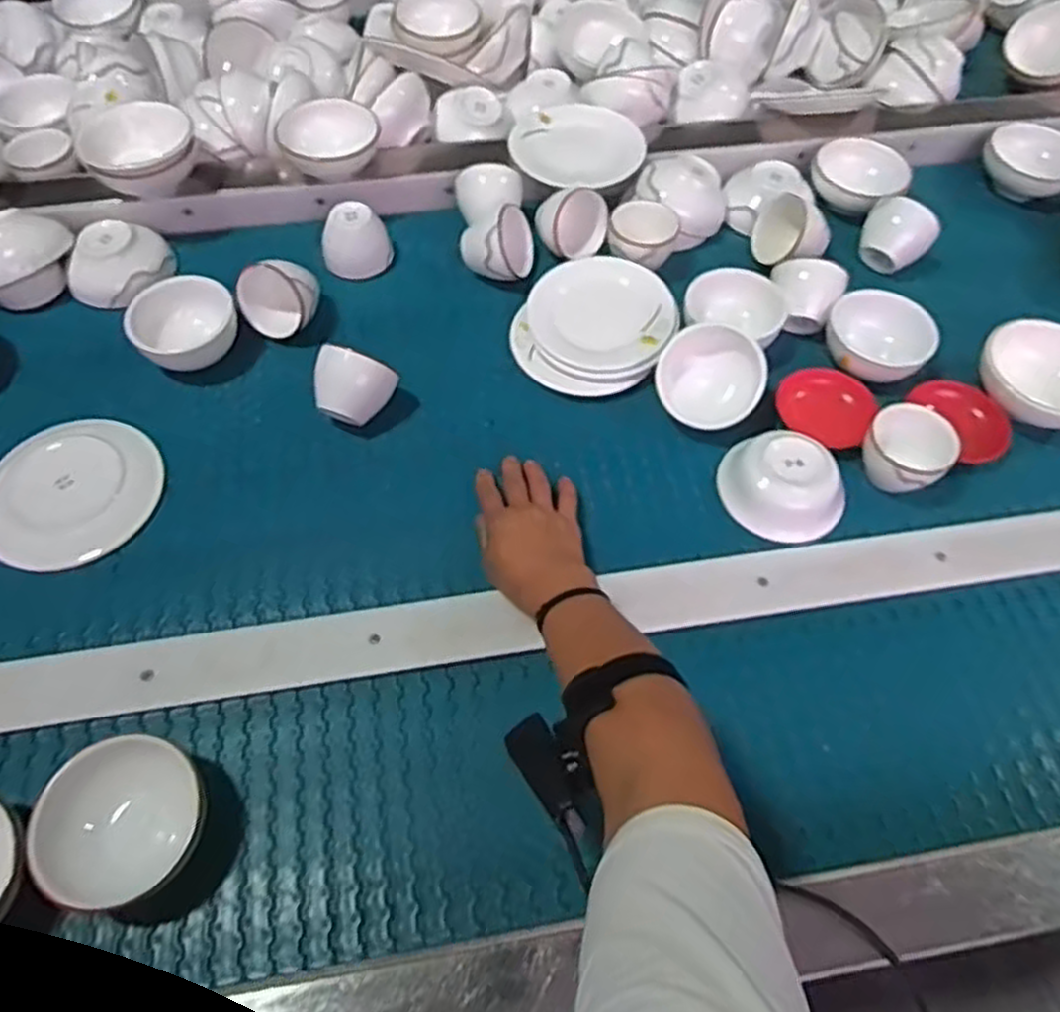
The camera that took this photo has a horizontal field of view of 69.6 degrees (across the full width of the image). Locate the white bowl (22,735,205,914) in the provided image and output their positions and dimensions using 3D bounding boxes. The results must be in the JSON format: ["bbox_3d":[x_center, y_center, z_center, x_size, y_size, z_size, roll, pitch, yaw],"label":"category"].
[{"bbox_3d":[-0.272,0.217,0.521,0.105,0.066,0.104,0,59,-1],"label":"white bowl"}]

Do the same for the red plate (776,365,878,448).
[{"bbox_3d":[0.280,-0.094,0.726,0.078,0.026,0.093,-35,66,-20],"label":"red plate"}]

